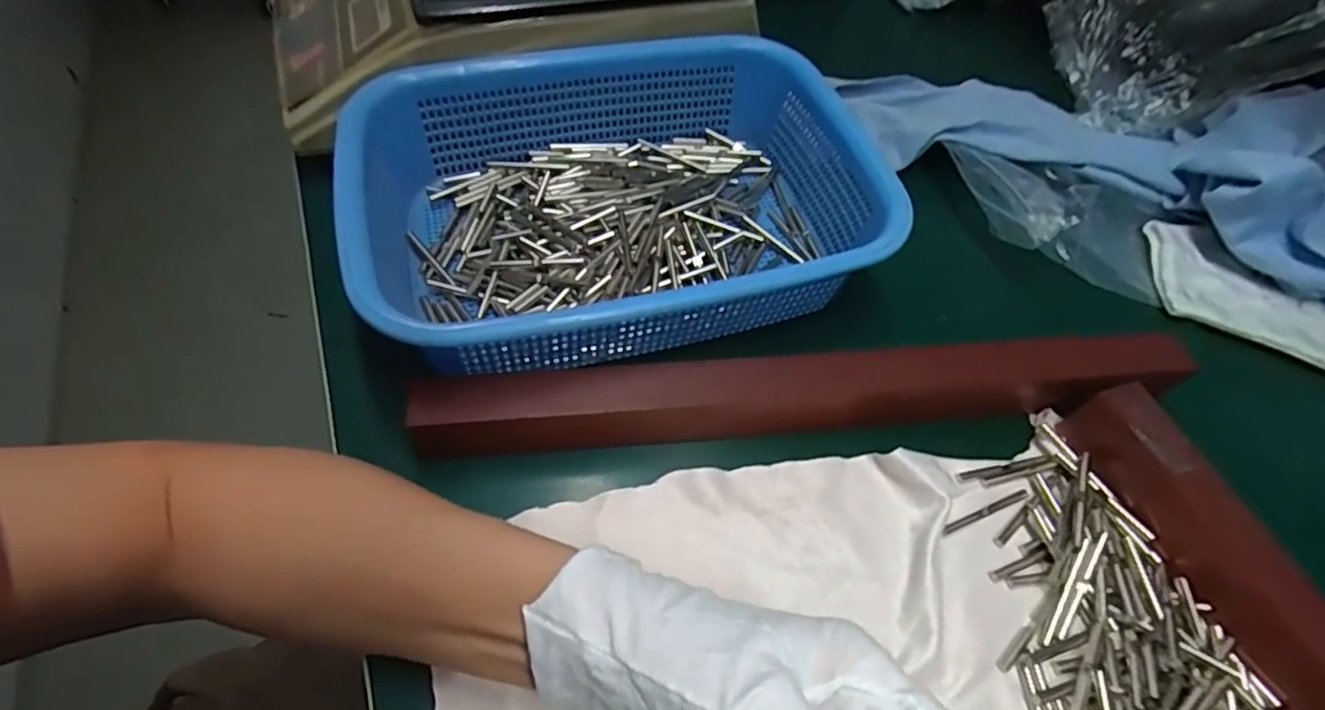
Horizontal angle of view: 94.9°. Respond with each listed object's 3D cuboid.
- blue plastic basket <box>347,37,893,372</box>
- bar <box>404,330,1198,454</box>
[{"bbox_3d":[-0.028,-0.087,0.352,0.290,0.073,0.203,-15,60,-12],"label":"blue plastic basket"},{"bbox_3d":[0.071,0.018,0.310,0.370,0.044,0.030,-5,58,-6],"label":"bar"}]

